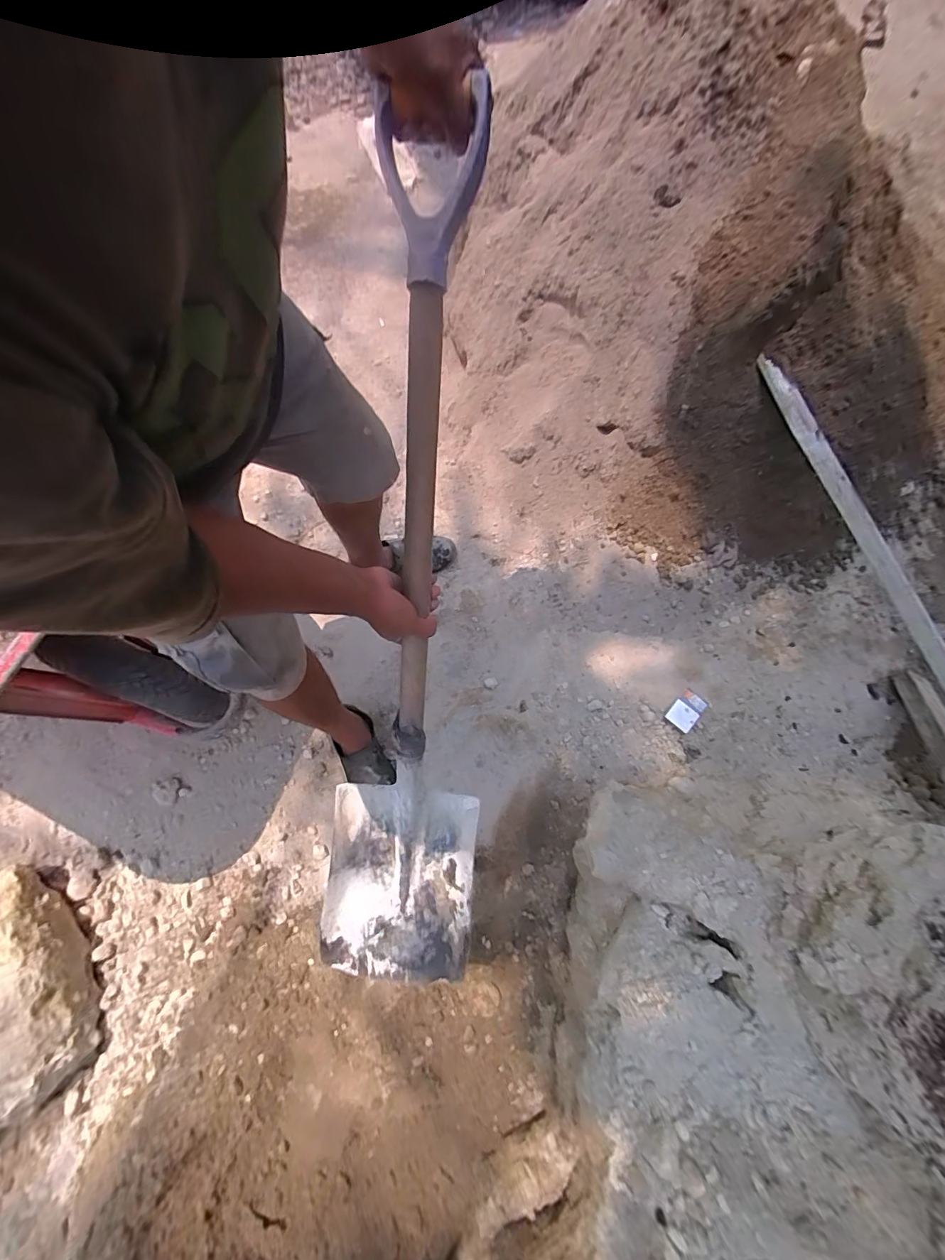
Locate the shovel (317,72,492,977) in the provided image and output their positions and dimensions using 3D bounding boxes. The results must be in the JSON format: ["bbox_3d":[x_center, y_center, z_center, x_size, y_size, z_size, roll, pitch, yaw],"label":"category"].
[{"bbox_3d":[-0.091,0.025,0.580,0.216,0.109,1.047,4,110,2],"label":"shovel"}]

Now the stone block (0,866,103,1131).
[{"bbox_3d":[-0.860,0.664,0.840,0.392,0.146,0.216,43,80,14],"label":"stone block"}]

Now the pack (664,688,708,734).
[{"bbox_3d":[0.479,0.180,1.015,0.056,0.021,0.087,40,79,13],"label":"pack"}]

